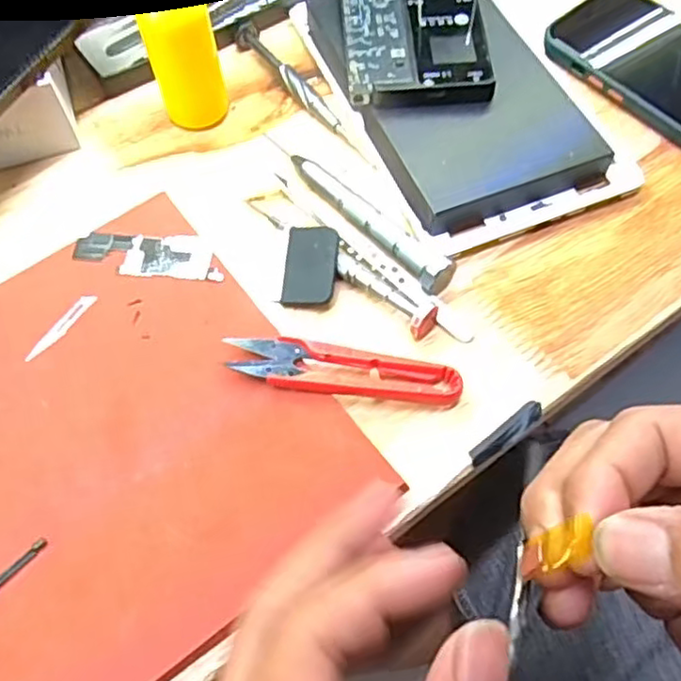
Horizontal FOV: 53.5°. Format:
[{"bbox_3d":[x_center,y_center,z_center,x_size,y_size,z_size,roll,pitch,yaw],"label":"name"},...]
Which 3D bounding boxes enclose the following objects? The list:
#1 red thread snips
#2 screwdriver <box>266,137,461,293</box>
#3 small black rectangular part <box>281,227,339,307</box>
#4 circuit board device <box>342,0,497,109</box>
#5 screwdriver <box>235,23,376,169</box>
[{"bbox_3d":[0.003,0.013,0.296,0.101,0.008,0.023,6,62,5],"label":"red thread snips"},{"bbox_3d":[0.008,-0.065,0.336,0.014,0.013,0.118,-40,67,-18],"label":"screwdriver"},{"bbox_3d":[-0.014,-0.036,0.323,0.025,0.009,0.039,3,62,4],"label":"small black rectangular part"},{"bbox_3d":[0.040,-0.172,0.373,0.074,0.014,0.106,-4,61,-1],"label":"circuit board device"},{"bbox_3d":[-0.022,-0.139,0.383,0.013,0.013,0.126,-34,66,-16],"label":"screwdriver"}]

